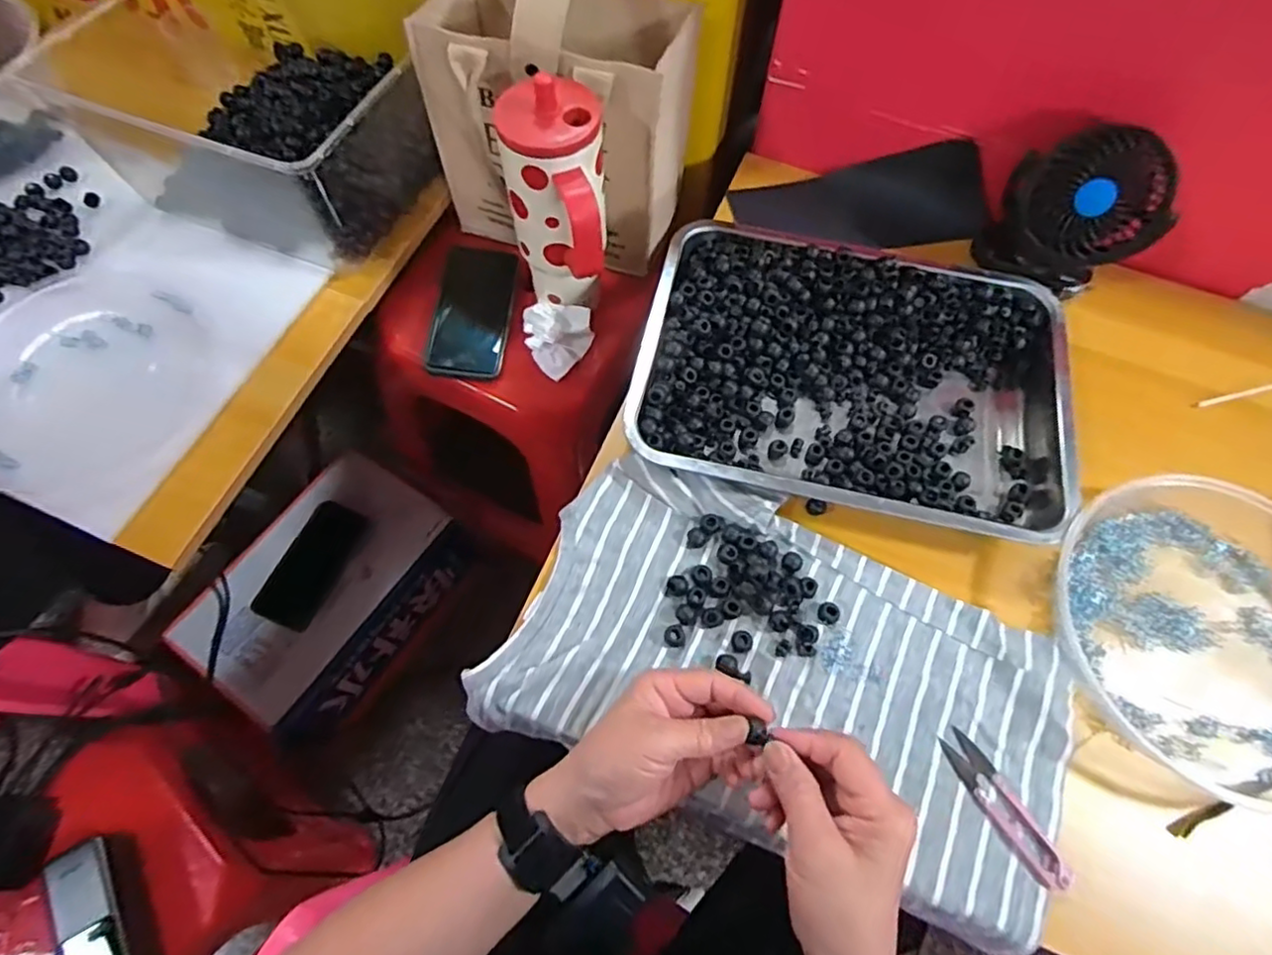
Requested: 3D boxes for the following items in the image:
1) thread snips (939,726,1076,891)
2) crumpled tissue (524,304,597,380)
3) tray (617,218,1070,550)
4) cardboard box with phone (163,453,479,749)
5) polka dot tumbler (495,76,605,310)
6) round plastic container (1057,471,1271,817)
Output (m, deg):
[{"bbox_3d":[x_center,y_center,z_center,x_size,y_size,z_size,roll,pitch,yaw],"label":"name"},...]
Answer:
[{"bbox_3d":[0.243,0.217,0.419,0.024,0.007,0.101,-28,69,-13],"label":"thread snips"},{"bbox_3d":[-0.078,-0.142,0.649,0.067,0.041,0.072,-8,66,-5],"label":"crumpled tissue"},{"bbox_3d":[0.180,-0.091,0.537,0.340,0.037,0.255,12,66,4],"label":"tray"},{"bbox_3d":[-0.408,0.162,0.885,0.207,0.170,0.321,32,69,12],"label":"cardboard box with phone"},{"bbox_3d":[-0.067,-0.226,0.565,0.084,0.195,0.108,-8,66,-5],"label":"polka dot tumbler"},{"bbox_3d":[0.423,0.101,0.457,0.230,0.043,0.230,1,66,-1],"label":"round plastic container"}]

